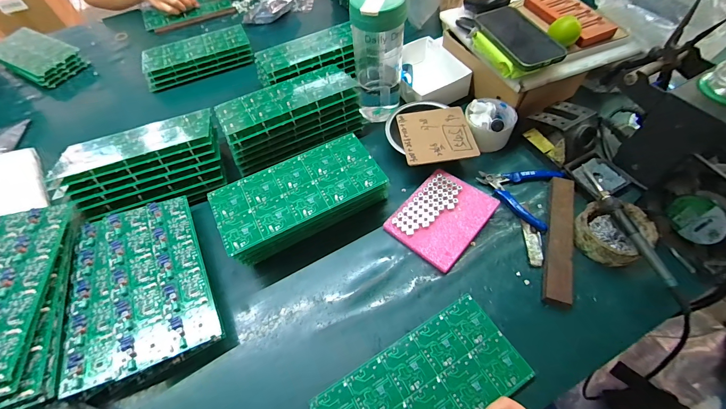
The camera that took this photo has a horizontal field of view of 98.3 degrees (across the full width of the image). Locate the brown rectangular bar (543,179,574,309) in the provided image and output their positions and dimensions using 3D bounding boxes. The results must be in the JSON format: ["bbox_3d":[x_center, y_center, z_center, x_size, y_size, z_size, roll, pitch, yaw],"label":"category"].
[{"bbox_3d":[0.268,0.042,0.427,0.034,0.022,0.191,15,60,14],"label":"brown rectangular bar"}]

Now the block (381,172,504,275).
[{"bbox_3d":[0.115,0.017,0.459,0.109,0.016,0.137,35,66,24],"label":"block"}]

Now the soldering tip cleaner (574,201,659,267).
[{"bbox_3d":[0.325,0.039,0.409,0.083,0.035,0.079,12,59,12],"label":"soldering tip cleaner"}]

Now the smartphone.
[{"bbox_3d":[0.240,-0.263,0.487,0.079,0.014,0.153,-15,56,-5],"label":"smartphone"}]

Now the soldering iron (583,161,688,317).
[{"bbox_3d":[0.328,0.030,0.389,0.017,0.023,0.195,-13,57,-4],"label":"soldering iron"}]

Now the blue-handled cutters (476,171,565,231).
[{"bbox_3d":[0.254,-0.028,0.479,0.100,0.012,0.120,-32,60,-16],"label":"blue-handled cutters"}]

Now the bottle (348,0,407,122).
[{"bbox_3d":[0.027,-0.236,0.522,0.078,0.199,0.070,-2,57,3],"label":"bottle"}]

